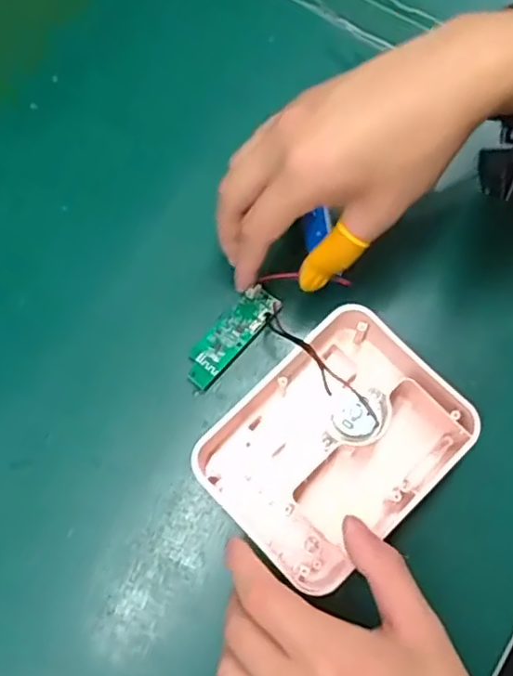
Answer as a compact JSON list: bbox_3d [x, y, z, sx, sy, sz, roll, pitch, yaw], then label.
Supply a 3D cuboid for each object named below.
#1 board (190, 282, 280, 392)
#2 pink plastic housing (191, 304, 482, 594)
[{"bbox_3d":[-0.015,-0.002,0.384,0.024,0.010,0.069,39,80,12],"label":"board"},{"bbox_3d":[0.041,0.060,0.353,0.127,0.047,0.101,-43,76,-10],"label":"pink plastic housing"}]

